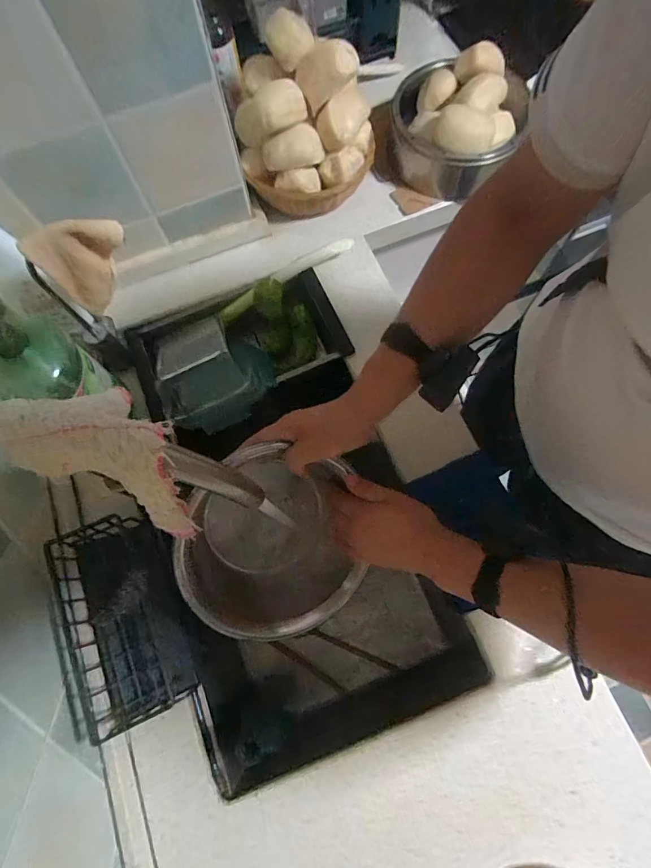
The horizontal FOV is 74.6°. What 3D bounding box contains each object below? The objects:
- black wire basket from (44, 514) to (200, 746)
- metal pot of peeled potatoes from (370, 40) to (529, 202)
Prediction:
[{"bbox_3d":[-0.251,0.228,0.535,0.123,0.094,0.230,-20,73,-3],"label":"black wire basket"},{"bbox_3d":[0.208,-0.553,0.751,0.259,0.146,0.217,11,73,6],"label":"metal pot of peeled potatoes"}]

